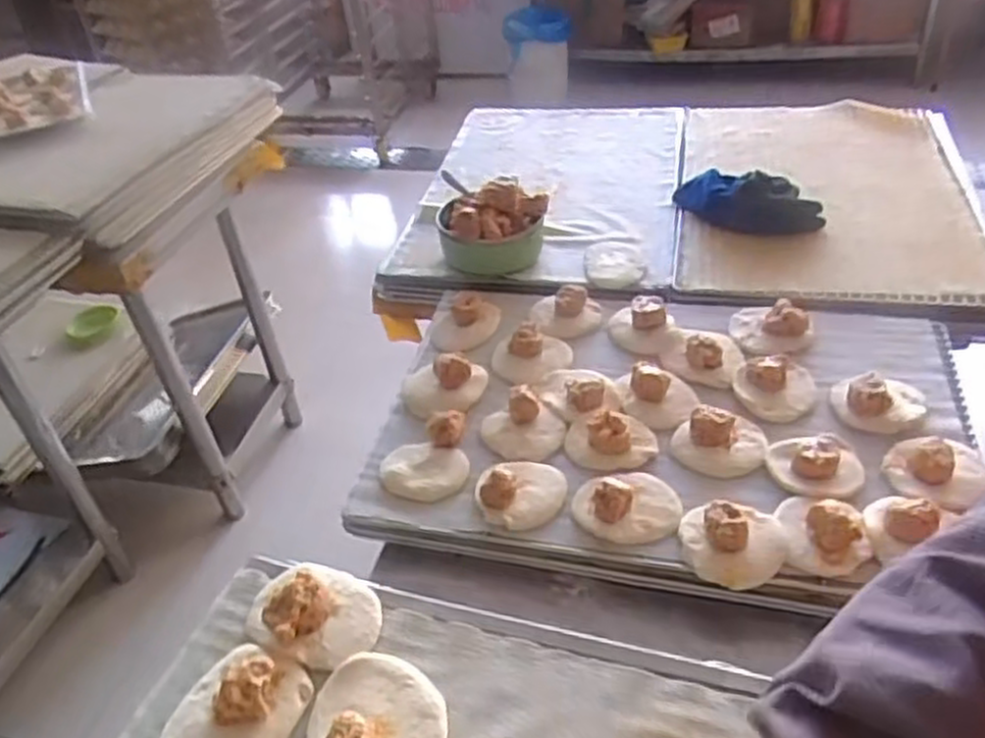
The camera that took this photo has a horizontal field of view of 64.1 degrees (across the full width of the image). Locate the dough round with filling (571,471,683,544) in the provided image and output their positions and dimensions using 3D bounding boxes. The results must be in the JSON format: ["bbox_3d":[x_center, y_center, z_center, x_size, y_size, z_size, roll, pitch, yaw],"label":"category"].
[{"bbox_3d":[0.125,0.115,0.732,0.099,0.035,0.084,0,40,8],"label":"dough round with filling"}]

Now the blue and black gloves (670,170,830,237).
[{"bbox_3d":[0.360,-0.245,1.115,0.213,0.064,0.097,17,45,27],"label":"blue and black gloves"}]

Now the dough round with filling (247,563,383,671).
[{"bbox_3d":[-0.131,0.171,0.572,0.096,0.034,0.071,10,42,19],"label":"dough round with filling"}]

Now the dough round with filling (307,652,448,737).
[{"bbox_3d":[-0.076,0.225,0.503,0.099,0.031,0.088,21,46,30],"label":"dough round with filling"}]

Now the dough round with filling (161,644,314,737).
[{"bbox_3d":[-0.173,0.220,0.516,0.079,0.035,0.091,13,43,23],"label":"dough round with filling"}]

